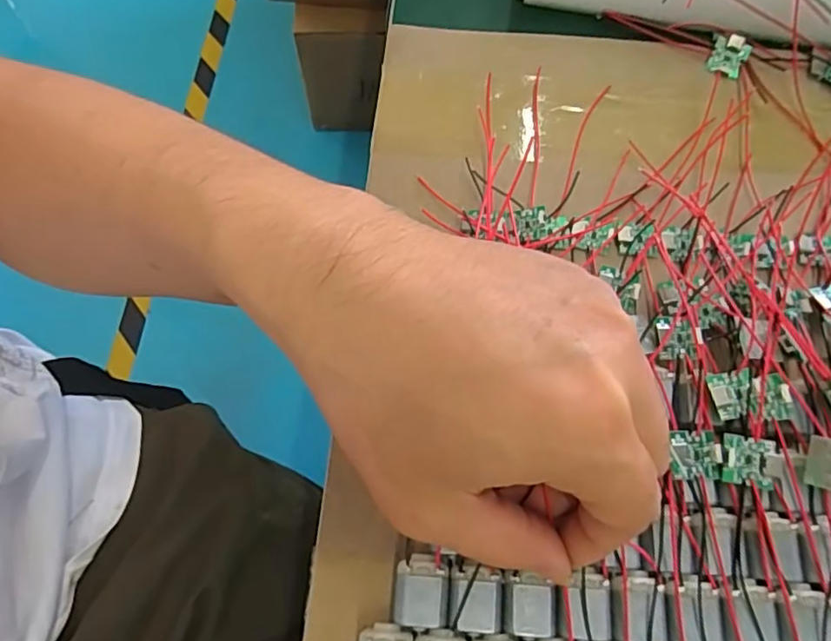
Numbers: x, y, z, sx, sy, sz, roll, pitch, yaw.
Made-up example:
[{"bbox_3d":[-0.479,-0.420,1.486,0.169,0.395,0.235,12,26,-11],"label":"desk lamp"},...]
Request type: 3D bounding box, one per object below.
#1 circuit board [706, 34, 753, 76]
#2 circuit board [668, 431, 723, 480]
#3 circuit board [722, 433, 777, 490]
[{"bbox_3d":[0.166,-0.141,0.306,0.017,0.007,0.018,24,74,8],"label":"circuit board"},{"bbox_3d":[0.106,0.051,0.220,0.019,0.004,0.018,-1,69,-1],"label":"circuit board"},{"bbox_3d":[0.125,0.053,0.219,0.018,0.006,0.018,9,69,3],"label":"circuit board"}]

